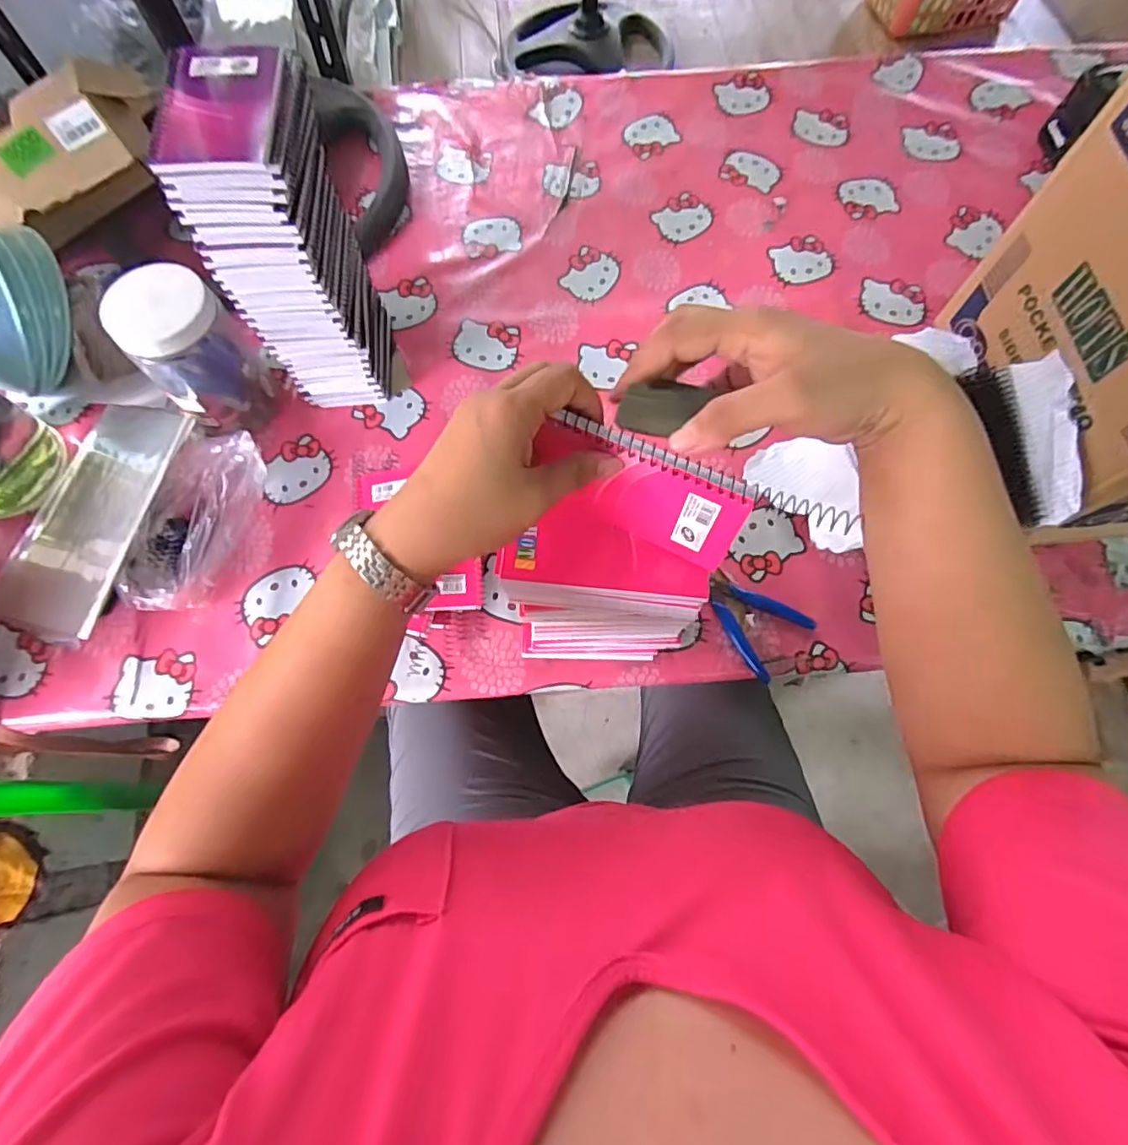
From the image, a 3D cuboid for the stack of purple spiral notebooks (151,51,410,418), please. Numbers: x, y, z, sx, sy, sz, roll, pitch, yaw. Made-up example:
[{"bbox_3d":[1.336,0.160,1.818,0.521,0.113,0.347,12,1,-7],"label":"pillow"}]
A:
[{"bbox_3d":[-0.254,-0.307,0.568,0.109,0.292,0.131,-5,71,-1],"label":"stack of purple spiral notebooks"}]

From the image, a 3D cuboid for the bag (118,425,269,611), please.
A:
[{"bbox_3d":[-0.385,-0.054,0.599,0.086,0.062,0.196,20,72,7],"label":"bag"}]

